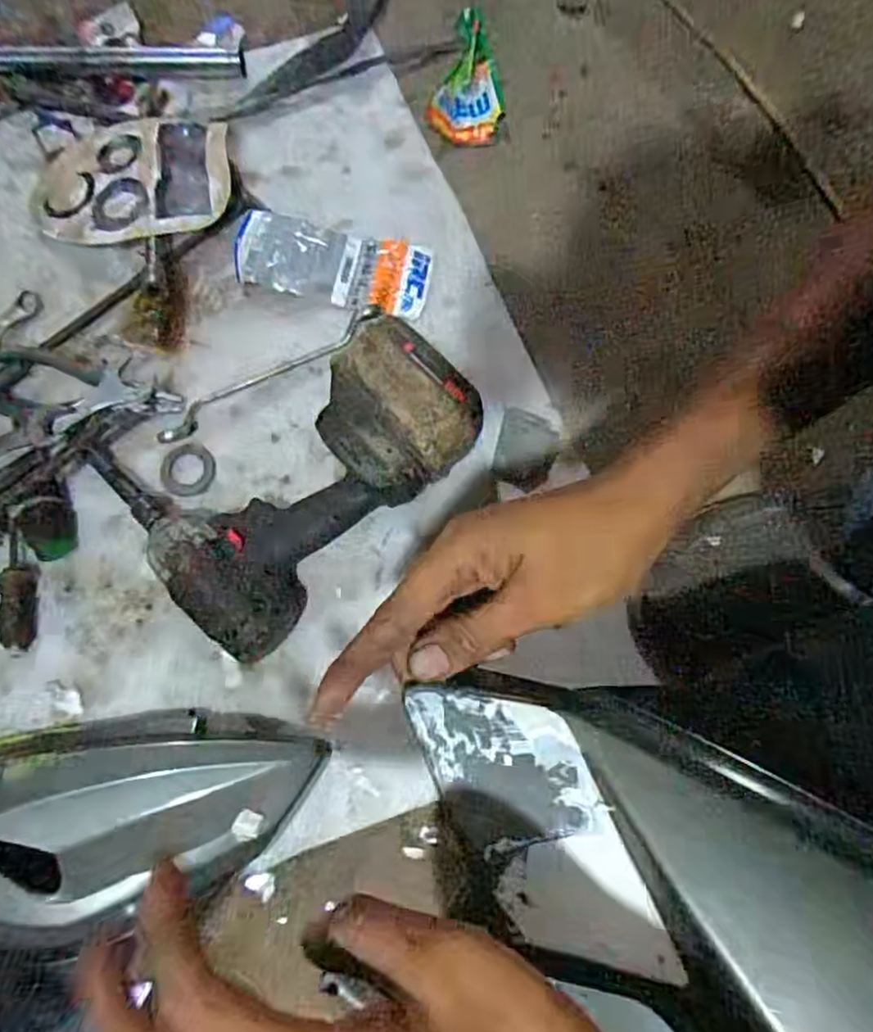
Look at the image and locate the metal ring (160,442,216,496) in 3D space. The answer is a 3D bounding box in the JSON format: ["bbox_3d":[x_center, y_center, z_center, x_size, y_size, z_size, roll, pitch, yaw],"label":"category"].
[{"bbox_3d":[-0.209,-0.039,0.539,0.044,0.006,0.046,0,72,-1],"label":"metal ring"}]

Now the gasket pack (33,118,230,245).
[{"bbox_3d":[-0.288,-0.315,0.596,0.187,0.016,0.140,-7,71,6],"label":"gasket pack"}]

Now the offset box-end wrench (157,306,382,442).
[{"bbox_3d":[-0.140,-0.122,0.542,0.210,0.017,0.029,-31,76,-9],"label":"offset box-end wrench"}]

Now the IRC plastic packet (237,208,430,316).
[{"bbox_3d":[-0.094,-0.233,0.588,0.173,0.012,0.078,11,72,3],"label":"IRC plastic packet"}]

